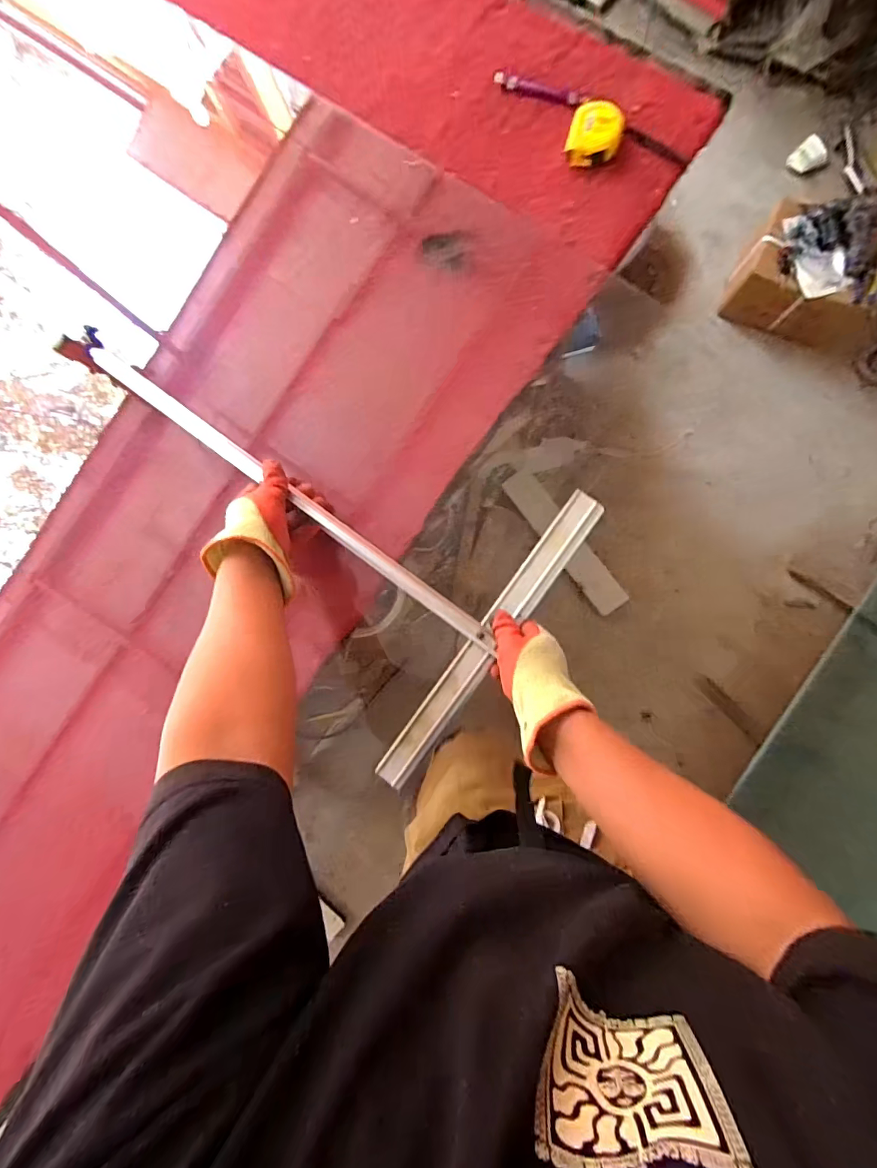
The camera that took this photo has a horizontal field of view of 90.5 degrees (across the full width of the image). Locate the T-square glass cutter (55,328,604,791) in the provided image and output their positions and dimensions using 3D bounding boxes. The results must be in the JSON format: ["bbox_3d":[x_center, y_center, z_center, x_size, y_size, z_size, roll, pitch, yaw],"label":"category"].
[{"bbox_3d":[-0.213,-0.122,0.581,0.726,0.031,0.433,35,90,4],"label":"T-square glass cutter"}]

